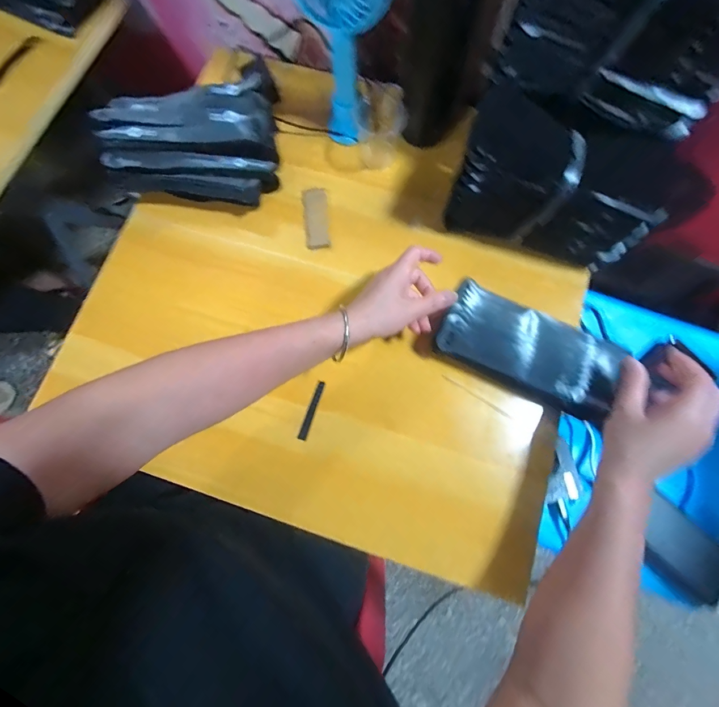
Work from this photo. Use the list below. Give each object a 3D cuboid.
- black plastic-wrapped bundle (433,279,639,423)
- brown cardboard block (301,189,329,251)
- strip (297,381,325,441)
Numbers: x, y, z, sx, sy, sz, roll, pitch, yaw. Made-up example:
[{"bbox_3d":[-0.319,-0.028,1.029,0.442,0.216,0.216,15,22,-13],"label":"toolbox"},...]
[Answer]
[{"bbox_3d":[0.186,-0.002,0.386,0.194,0.028,0.089,24,79,3],"label":"black plastic-wrapped bundle"},{"bbox_3d":[-0.057,-0.175,0.450,0.029,0.004,0.080,-4,78,0],"label":"brown cardboard block"},{"bbox_3d":[-0.054,0.066,0.400,0.009,0.004,0.069,20,79,5],"label":"strip"}]

